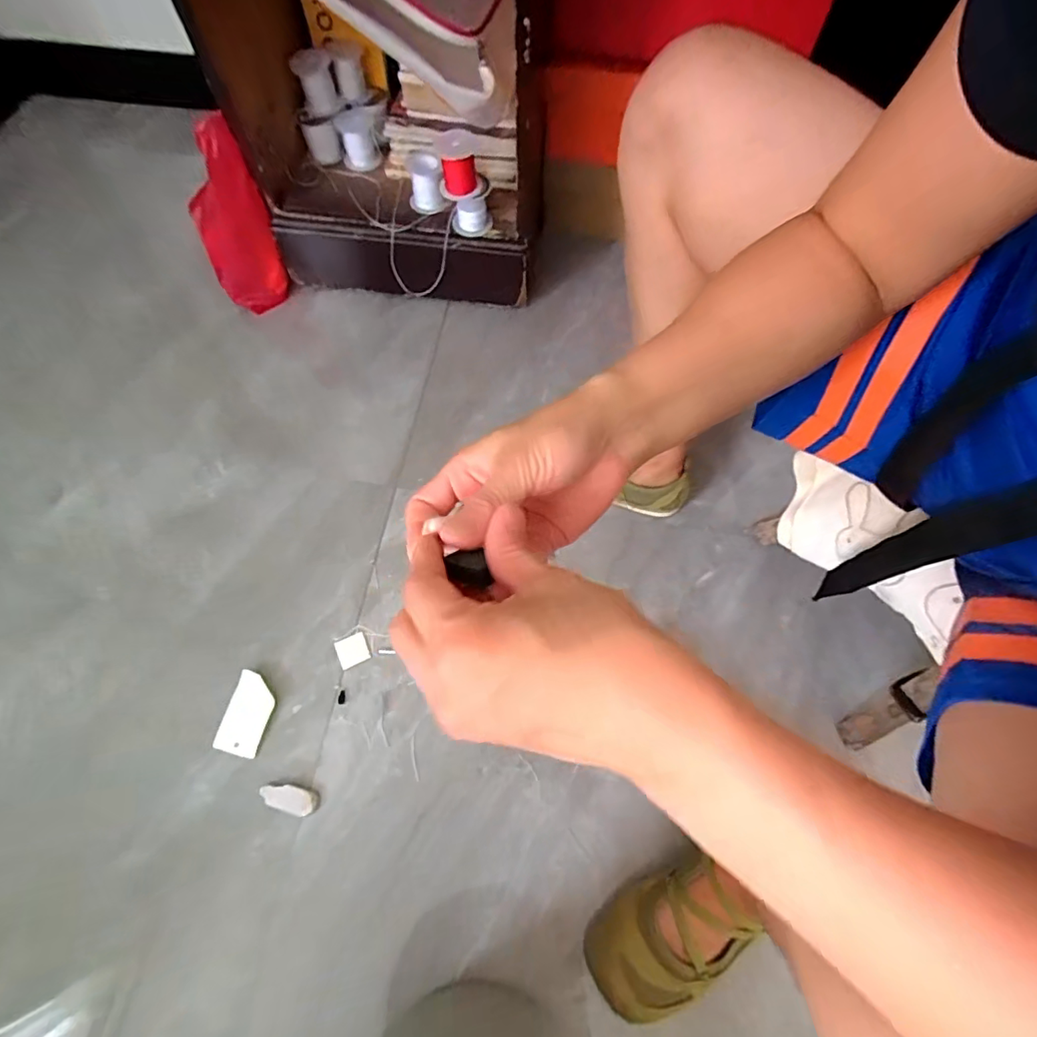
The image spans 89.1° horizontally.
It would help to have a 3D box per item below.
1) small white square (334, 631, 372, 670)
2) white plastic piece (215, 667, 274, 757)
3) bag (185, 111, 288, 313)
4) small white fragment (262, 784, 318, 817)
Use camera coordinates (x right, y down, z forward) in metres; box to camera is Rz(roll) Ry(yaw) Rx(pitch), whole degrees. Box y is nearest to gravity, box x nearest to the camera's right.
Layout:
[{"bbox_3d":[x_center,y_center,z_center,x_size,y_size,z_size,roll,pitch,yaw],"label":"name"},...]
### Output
[{"bbox_3d":[-0.201,0.159,0.637,0.035,0.005,0.037,-24,68,-11],"label":"small white square"},{"bbox_3d":[-0.307,0.222,0.599,0.052,0.017,0.085,16,67,7],"label":"white plastic piece"},{"bbox_3d":[-0.413,-0.420,0.767,0.110,0.252,0.052,-20,68,-9],"label":"bag"},{"bbox_3d":[-0.246,0.301,0.567,0.062,0.010,0.025,15,67,6],"label":"small white fragment"}]

